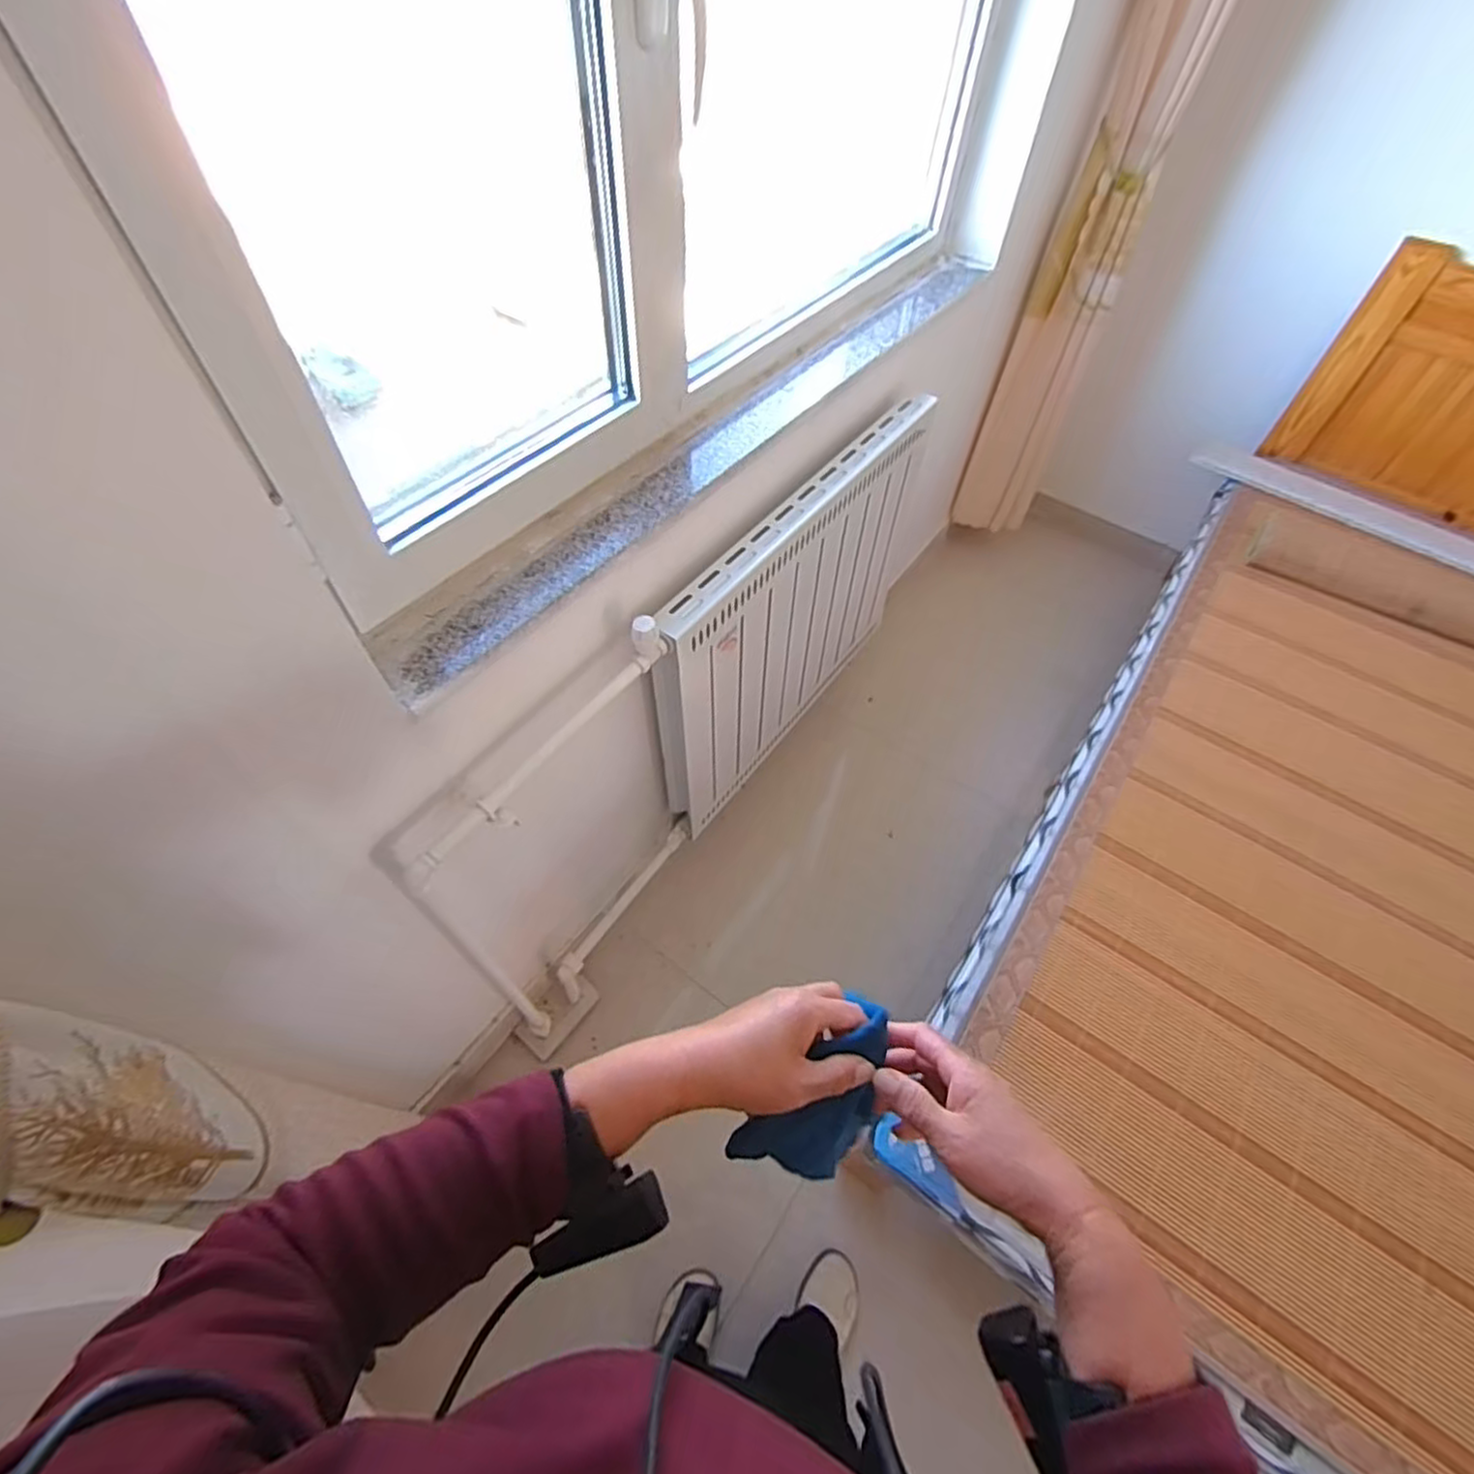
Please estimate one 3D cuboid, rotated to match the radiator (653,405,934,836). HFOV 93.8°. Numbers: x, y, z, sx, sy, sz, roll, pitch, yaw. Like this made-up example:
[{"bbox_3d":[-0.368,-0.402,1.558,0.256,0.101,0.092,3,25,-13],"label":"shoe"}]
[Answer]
[{"bbox_3d":[0.117,-0.211,1.387,0.080,0.606,0.755,34,61,19],"label":"radiator"}]

